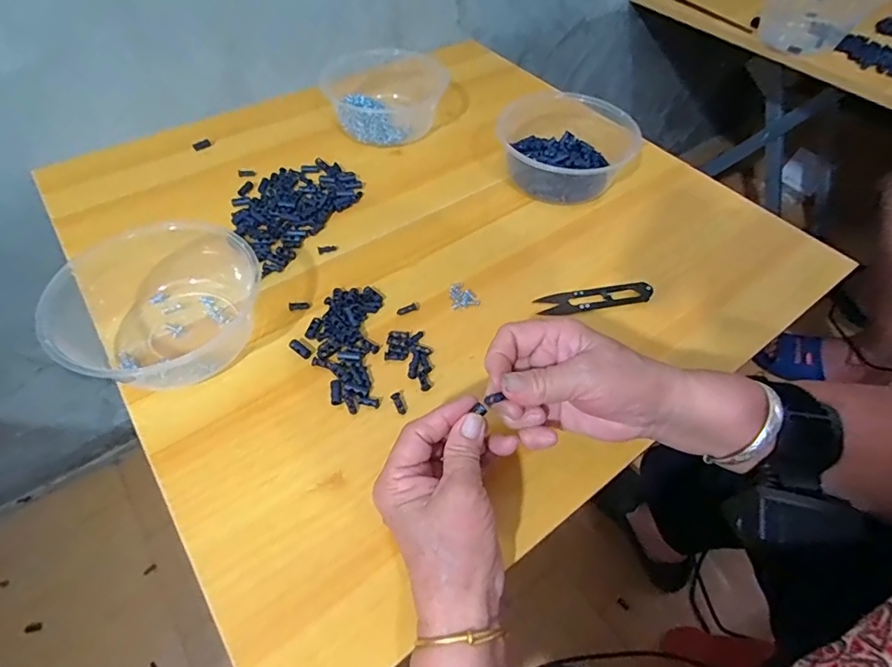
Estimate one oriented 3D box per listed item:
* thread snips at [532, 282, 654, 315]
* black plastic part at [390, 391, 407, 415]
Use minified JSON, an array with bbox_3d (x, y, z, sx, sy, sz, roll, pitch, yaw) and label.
[{"bbox_3d":[0.129,-0.030,0.425,0.099,0.016,0.022,-5,54,-7],"label":"thread snips"},{"bbox_3d":[-0.034,0.050,0.352,0.007,0.004,0.017,-21,58,-18],"label":"black plastic part"}]

